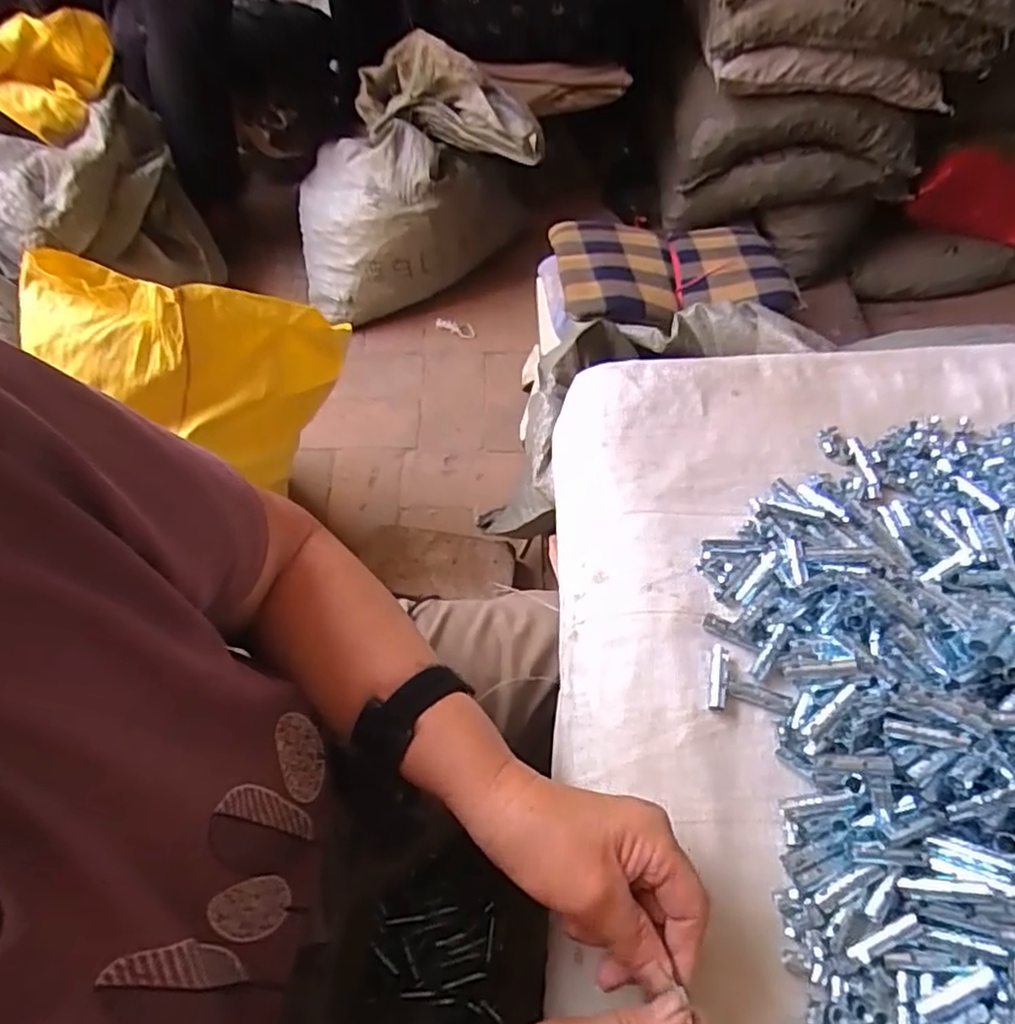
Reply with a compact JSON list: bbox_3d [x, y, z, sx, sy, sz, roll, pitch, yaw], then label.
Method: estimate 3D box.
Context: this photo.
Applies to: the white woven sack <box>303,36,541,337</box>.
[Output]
[{"bbox_3d":[-0.171,-0.570,1.129,0.398,0.356,0.215,-13,60,-6],"label":"white woven sack"}]

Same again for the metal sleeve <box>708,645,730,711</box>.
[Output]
[{"bbox_3d":[0.139,0.108,0.428,0.013,0.013,0.042,12,60,9],"label":"metal sleeve"}]

